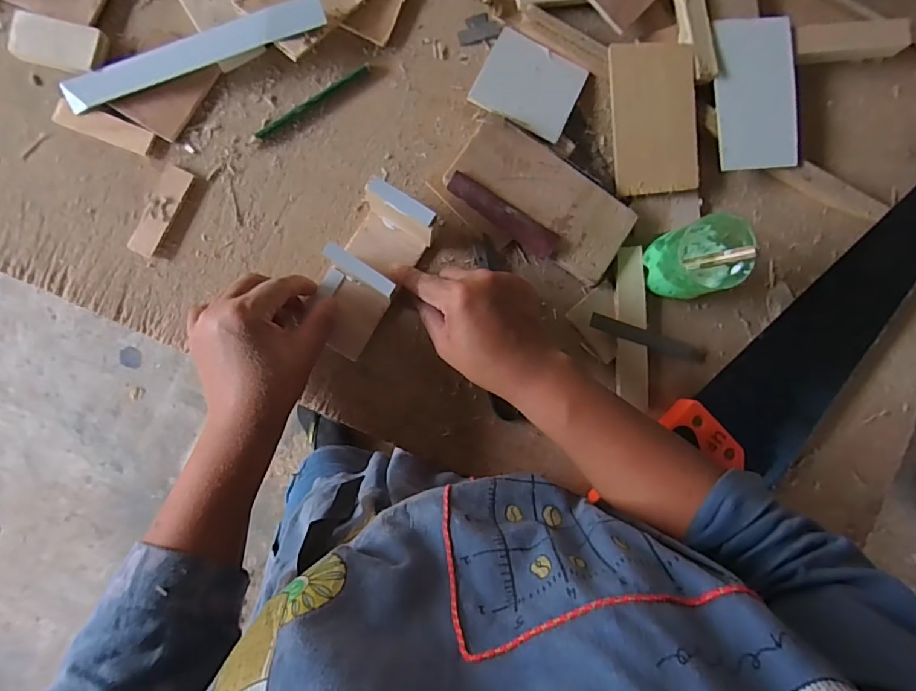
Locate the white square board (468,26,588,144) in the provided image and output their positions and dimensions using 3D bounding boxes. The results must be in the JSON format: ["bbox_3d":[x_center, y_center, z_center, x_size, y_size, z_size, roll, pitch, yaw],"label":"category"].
[{"bbox_3d":[0.060,-0.217,0.404,0.081,0.004,0.080,25,76,-4],"label":"white square board"}]

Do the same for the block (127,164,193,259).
[{"bbox_3d":[-0.235,-0.106,0.382,0.023,0.007,0.074,23,88,-5],"label":"block"}]

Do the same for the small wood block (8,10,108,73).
[{"bbox_3d":[-0.311,-0.234,0.375,0.068,0.014,0.037,11,89,-5],"label":"small wood block"}]

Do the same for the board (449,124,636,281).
[{"bbox_3d":[0.072,-0.122,0.393,0.148,0.008,0.075,32,87,-9],"label":"board"}]

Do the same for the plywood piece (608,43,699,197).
[{"bbox_3d":[0.166,-0.191,0.407,0.069,0.004,0.120,-5,96,1],"label":"plywood piece"}]

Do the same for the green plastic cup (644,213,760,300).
[{"bbox_3d":[0.190,-0.069,0.387,0.060,0.077,0.057,0,90,-5],"label":"green plastic cup"}]

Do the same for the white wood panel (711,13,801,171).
[{"bbox_3d":[0.257,-0.218,0.414,0.071,0.010,0.128,-6,90,-1],"label":"white wood panel"}]

